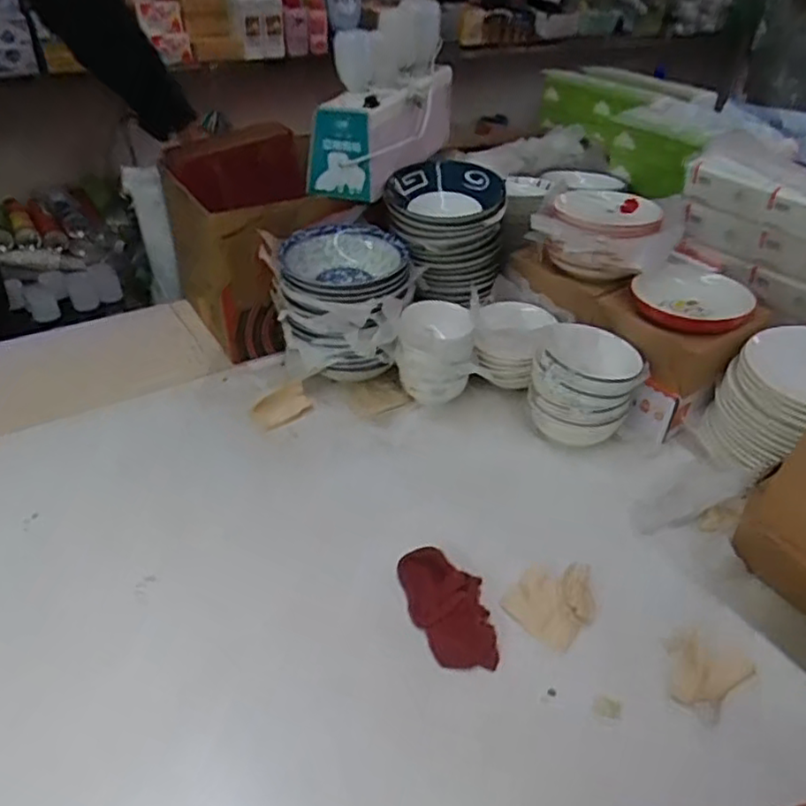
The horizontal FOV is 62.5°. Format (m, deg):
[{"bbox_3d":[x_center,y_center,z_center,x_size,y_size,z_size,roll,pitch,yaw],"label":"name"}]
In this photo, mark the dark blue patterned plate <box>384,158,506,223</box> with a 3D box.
[{"bbox_3d":[0.070,-0.347,1.094,0.191,0.056,0.171,7,37,7],"label":"dark blue patterned plate"}]

